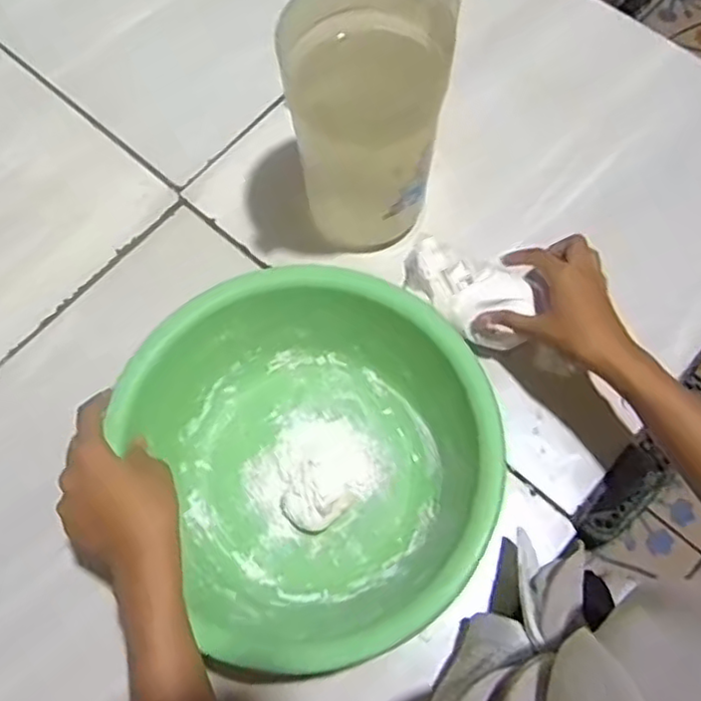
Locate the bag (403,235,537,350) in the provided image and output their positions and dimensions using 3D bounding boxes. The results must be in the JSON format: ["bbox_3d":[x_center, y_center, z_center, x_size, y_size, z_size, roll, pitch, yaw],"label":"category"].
[{"bbox_3d":[0.107,-0.054,0.620,0.134,0.047,0.063,40,75,16],"label":"bag"}]

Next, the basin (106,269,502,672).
[{"bbox_3d":[-0.024,0.084,0.560,0.260,0.099,0.283,-26,70,-7],"label":"basin"}]

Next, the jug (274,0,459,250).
[{"bbox_3d":[0.014,-0.209,0.608,0.132,0.224,0.141,6,69,5],"label":"jug"}]

